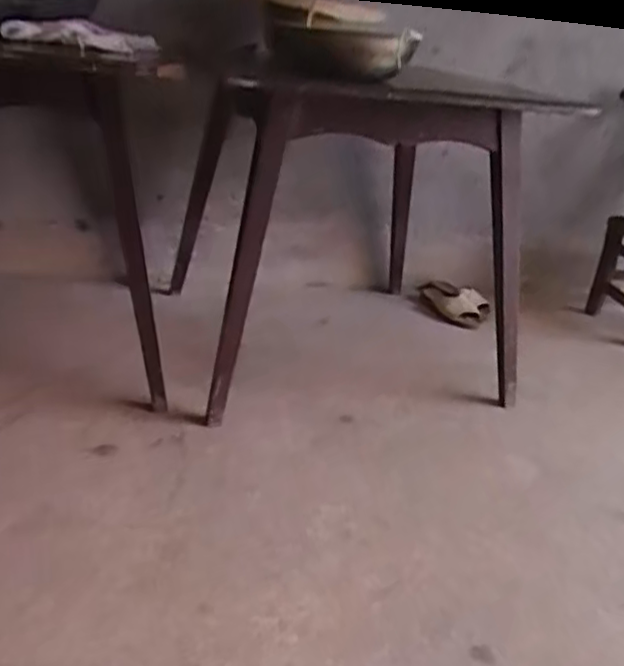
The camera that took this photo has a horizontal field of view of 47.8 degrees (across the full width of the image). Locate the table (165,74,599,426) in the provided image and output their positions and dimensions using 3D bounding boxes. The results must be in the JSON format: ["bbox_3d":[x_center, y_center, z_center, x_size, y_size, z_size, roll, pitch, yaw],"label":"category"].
[{"bbox_3d":[0.083,-0.270,1.638,0.705,0.651,0.788,-1,26,-17],"label":"table"}]

